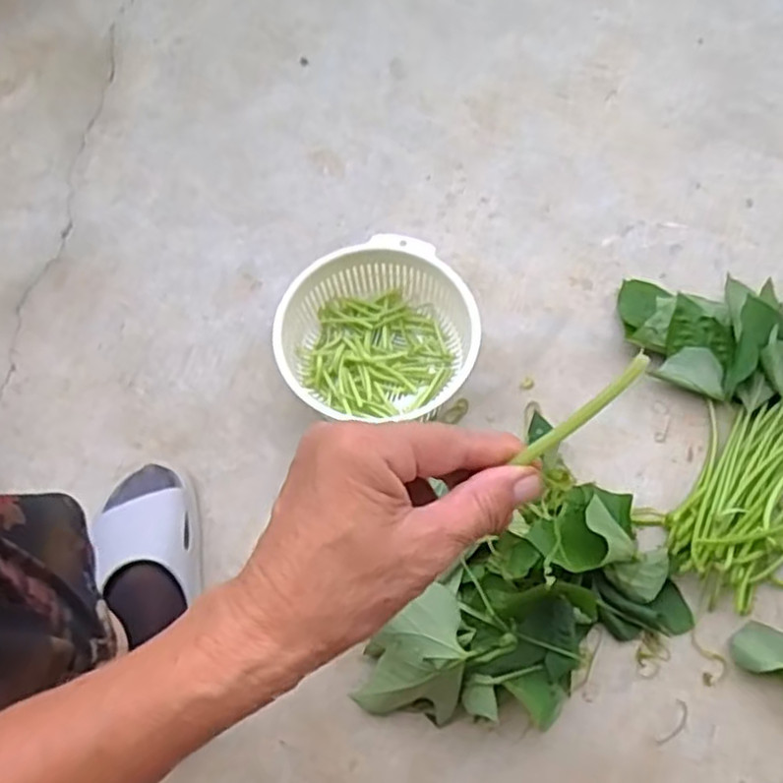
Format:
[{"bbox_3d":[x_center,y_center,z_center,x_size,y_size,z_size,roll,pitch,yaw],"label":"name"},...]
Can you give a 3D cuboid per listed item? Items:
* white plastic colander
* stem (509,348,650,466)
[{"bbox_3d":[-0.012,-0.067,0.803,0.201,0.091,0.180,6,66,5],"label":"white plastic colander"},{"bbox_3d":[0.074,0.008,0.284,0.065,0.006,0.007,-46,64,29],"label":"stem"}]

